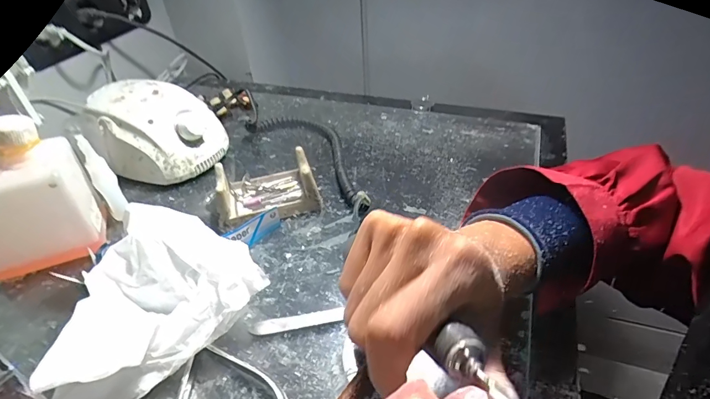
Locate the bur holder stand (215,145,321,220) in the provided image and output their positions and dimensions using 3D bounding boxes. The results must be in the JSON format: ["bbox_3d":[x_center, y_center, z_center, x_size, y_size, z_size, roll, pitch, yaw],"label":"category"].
[{"bbox_3d":[-0.087,-0.013,0.403,0.090,0.043,0.061,-12,40,-11],"label":"bur holder stand"}]

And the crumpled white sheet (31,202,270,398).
[{"bbox_3d":[-0.150,0.070,0.286,0.151,0.063,0.129,-26,44,-26],"label":"crumpled white sheet"}]

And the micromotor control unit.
[{"bbox_3d":[-0.228,-0.076,0.459,0.137,0.085,0.093,9,41,15],"label":"micromotor control unit"}]

